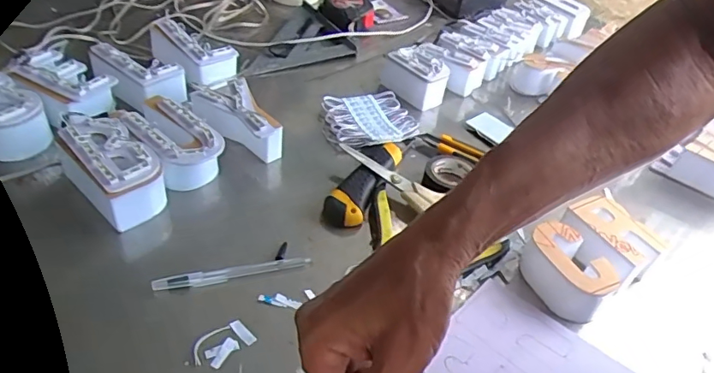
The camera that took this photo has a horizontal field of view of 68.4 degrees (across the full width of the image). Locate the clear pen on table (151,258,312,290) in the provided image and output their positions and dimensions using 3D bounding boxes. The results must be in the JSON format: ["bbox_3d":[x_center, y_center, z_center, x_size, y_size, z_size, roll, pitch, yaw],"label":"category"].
[{"bbox_3d":[-0.106,0.075,0.453,0.131,0.011,0.009,-8,42,-18],"label":"clear pen on table"}]

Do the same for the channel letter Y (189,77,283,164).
[{"bbox_3d":[-0.124,-0.080,0.588,0.118,0.056,0.071,39,48,16],"label":"channel letter Y"}]

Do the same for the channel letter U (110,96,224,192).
[{"bbox_3d":[-0.190,-0.042,0.545,0.122,0.063,0.066,33,45,28],"label":"channel letter U"}]

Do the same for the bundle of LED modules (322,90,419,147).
[{"bbox_3d":[0.018,-0.080,0.646,0.100,0.021,0.098,-9,42,-19],"label":"bundle of LED modules"}]

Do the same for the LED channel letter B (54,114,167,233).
[{"bbox_3d":[-0.233,-0.017,0.507,0.129,0.060,0.062,35,46,29],"label":"LED channel letter B"}]

